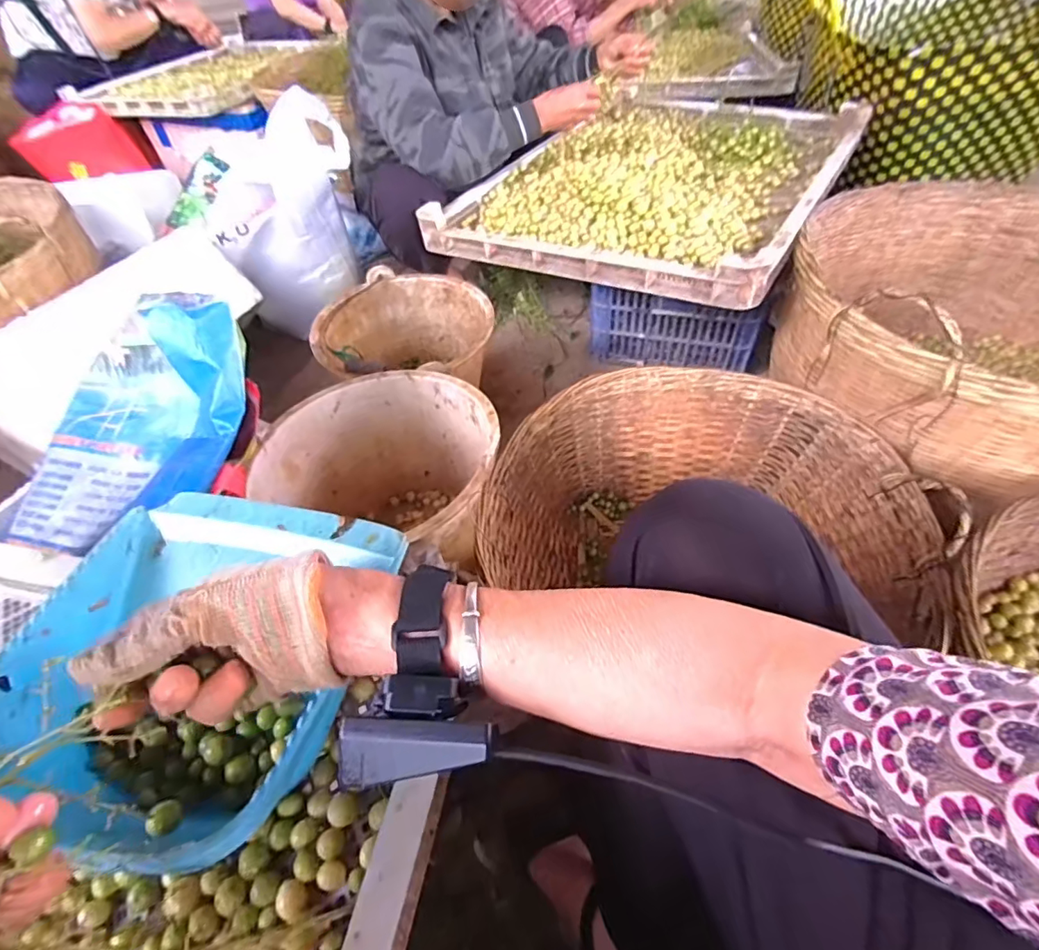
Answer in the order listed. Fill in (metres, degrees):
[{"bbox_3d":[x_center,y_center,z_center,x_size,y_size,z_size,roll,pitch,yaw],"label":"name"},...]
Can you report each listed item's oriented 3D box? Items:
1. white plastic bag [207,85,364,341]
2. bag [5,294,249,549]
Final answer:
[{"bbox_3d":[-0.460,-0.525,1.043,0.280,0.367,0.149,-20,51,-11],"label":"white plastic bag"},{"bbox_3d":[-0.456,-0.069,0.581,0.270,0.167,0.227,-2,50,4],"label":"bag"}]

